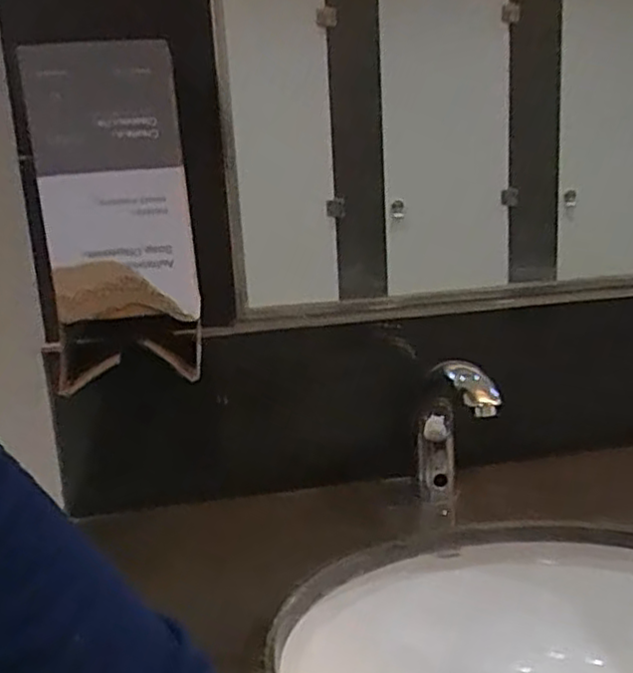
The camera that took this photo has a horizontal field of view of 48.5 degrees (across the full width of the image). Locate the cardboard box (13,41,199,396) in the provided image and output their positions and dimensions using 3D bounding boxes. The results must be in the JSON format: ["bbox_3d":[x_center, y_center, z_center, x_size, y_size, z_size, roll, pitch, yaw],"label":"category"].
[{"bbox_3d":[-0.192,-0.109,0.661,0.127,0.275,0.154,-8,14,-17],"label":"cardboard box"}]

